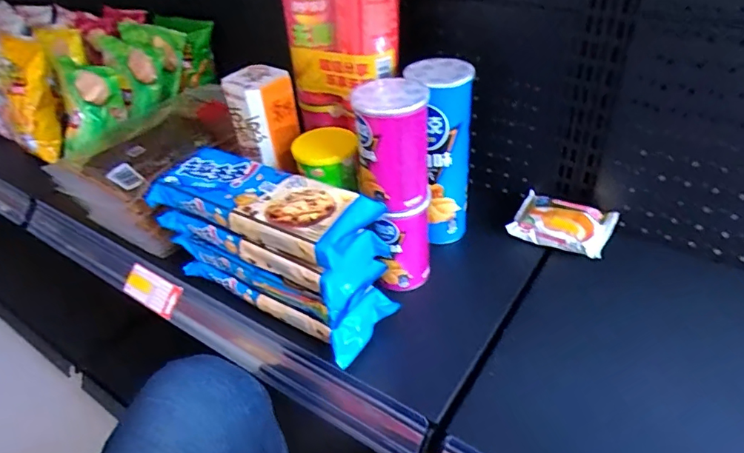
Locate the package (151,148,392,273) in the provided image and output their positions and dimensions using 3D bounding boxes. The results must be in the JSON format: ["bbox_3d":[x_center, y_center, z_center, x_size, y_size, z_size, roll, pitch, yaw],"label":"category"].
[{"bbox_3d":[-0.109,-0.022,0.484,0.230,0.037,0.089,13,42,22],"label":"package"}]

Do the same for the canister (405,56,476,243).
[{"bbox_3d":[0.077,-0.082,0.581,0.062,0.207,0.063,-21,41,-18],"label":"canister"}]

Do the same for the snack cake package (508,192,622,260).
[{"bbox_3d":[0.232,-0.003,0.608,0.107,0.028,0.071,19,45,28],"label":"snack cake package"}]

